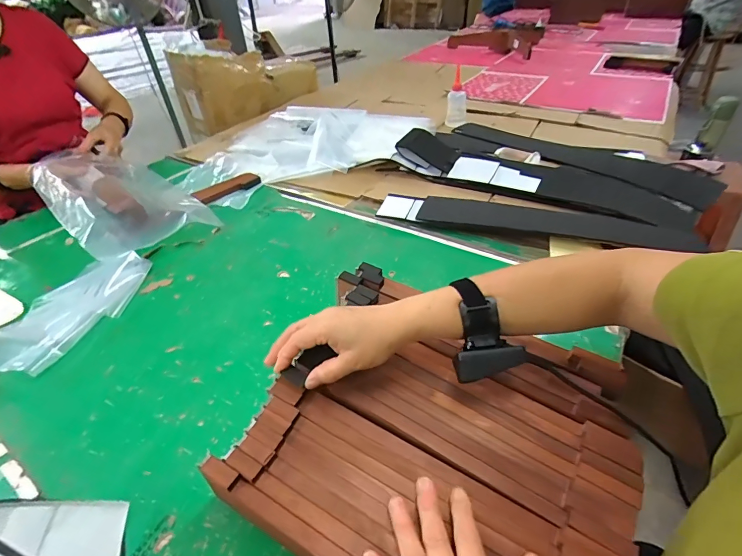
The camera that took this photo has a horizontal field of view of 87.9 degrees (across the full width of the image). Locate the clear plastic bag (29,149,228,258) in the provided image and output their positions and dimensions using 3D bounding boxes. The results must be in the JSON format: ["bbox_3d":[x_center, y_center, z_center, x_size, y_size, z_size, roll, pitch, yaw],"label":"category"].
[{"bbox_3d":[-0.545,-0.180,0.833,0.397,0.099,0.231,30,50,33],"label":"clear plastic bag"}]

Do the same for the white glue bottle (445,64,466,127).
[{"bbox_3d":[0.252,-0.526,1.109,0.059,0.157,0.058,3,40,8],"label":"white glue bottle"}]

